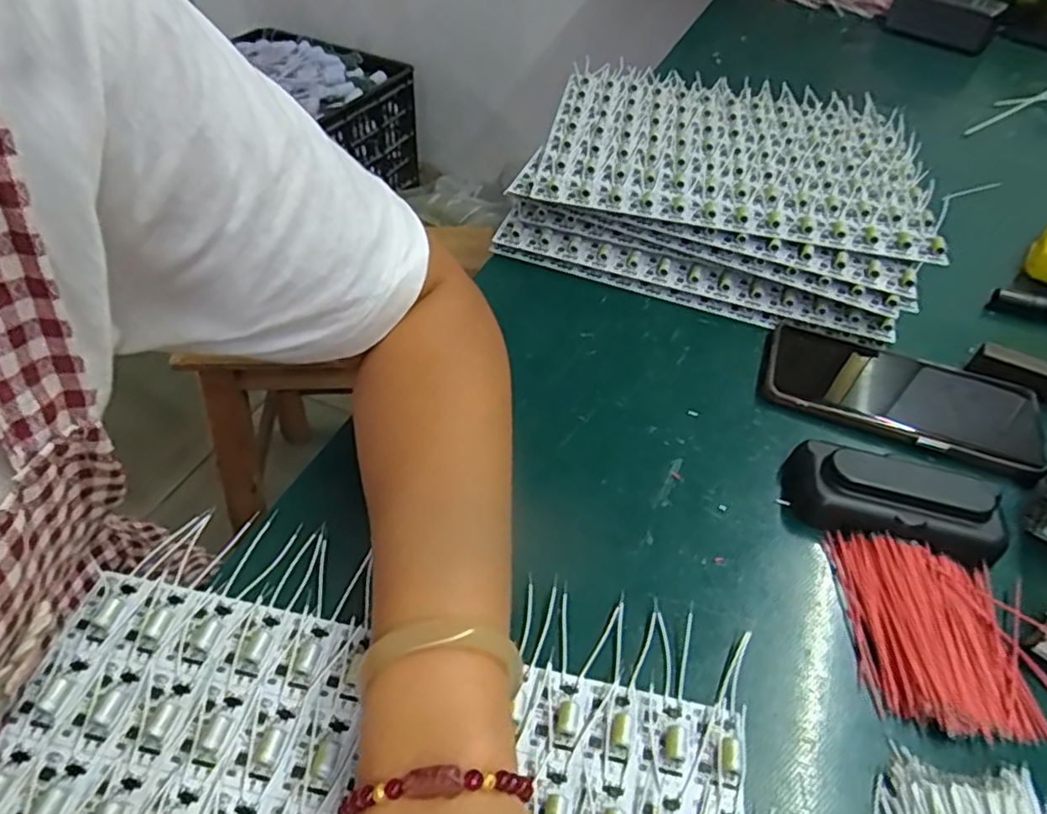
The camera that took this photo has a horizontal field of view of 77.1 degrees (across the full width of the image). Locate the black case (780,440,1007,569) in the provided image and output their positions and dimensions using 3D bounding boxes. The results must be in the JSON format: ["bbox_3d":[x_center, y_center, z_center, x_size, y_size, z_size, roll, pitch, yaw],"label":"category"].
[{"bbox_3d":[0.197,0.050,0.350,0.104,0.031,0.041,17,48,10],"label":"black case"}]

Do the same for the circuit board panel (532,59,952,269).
[{"bbox_3d":[0.176,-0.216,0.551,0.298,0.020,0.265,12,48,6],"label":"circuit board panel"}]

